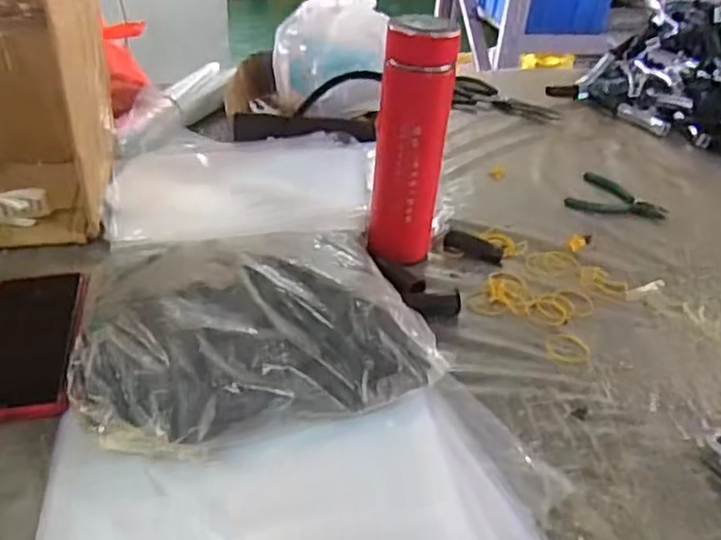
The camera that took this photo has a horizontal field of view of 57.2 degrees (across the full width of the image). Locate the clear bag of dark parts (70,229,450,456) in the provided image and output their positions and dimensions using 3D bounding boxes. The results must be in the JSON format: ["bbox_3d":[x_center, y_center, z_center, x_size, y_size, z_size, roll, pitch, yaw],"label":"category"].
[{"bbox_3d":[-0.093,0.035,0.526,0.256,0.062,0.215,-11,38,-21],"label":"clear bag of dark parts"}]

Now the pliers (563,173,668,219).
[{"bbox_3d":[0.317,-0.085,0.814,0.109,0.020,0.073,24,39,24],"label":"pliers"}]

